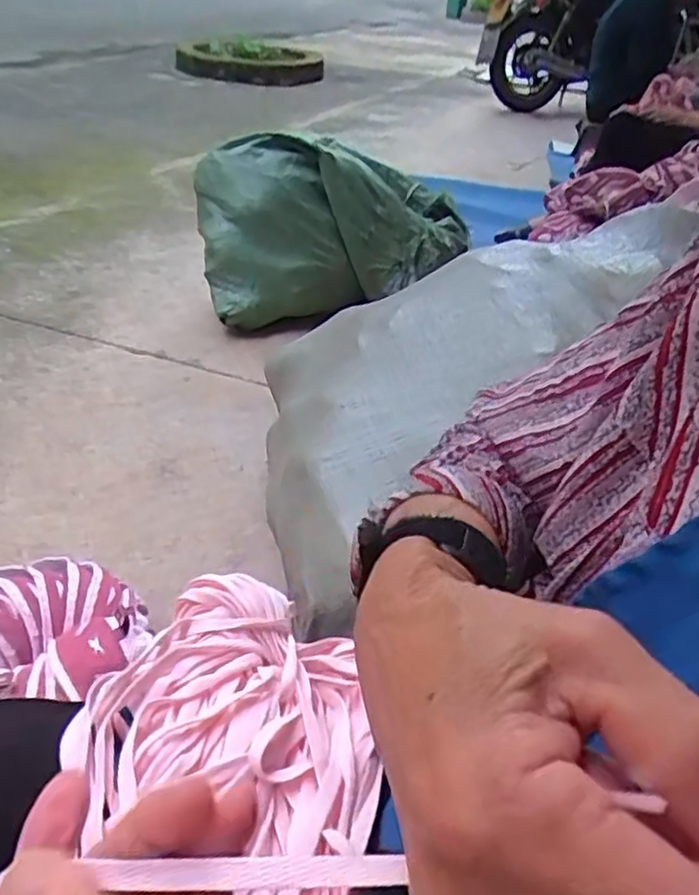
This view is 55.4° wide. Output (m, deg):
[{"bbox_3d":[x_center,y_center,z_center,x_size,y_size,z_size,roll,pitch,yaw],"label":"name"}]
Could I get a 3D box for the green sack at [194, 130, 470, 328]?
[{"bbox_3d":[0.001,-0.571,1.730,0.746,0.365,0.341,-14,42,-28],"label":"green sack"}]

